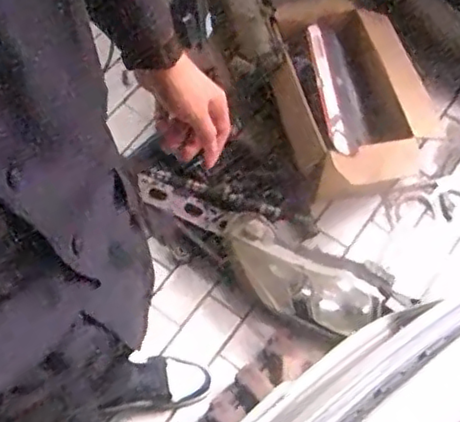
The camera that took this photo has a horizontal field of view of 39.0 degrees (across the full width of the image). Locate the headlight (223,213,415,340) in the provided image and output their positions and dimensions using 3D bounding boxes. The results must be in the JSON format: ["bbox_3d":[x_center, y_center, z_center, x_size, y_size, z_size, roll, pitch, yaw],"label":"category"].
[{"bbox_3d":[0.172,0.159,1.460,0.424,0.178,0.160,24,66,12],"label":"headlight"}]

